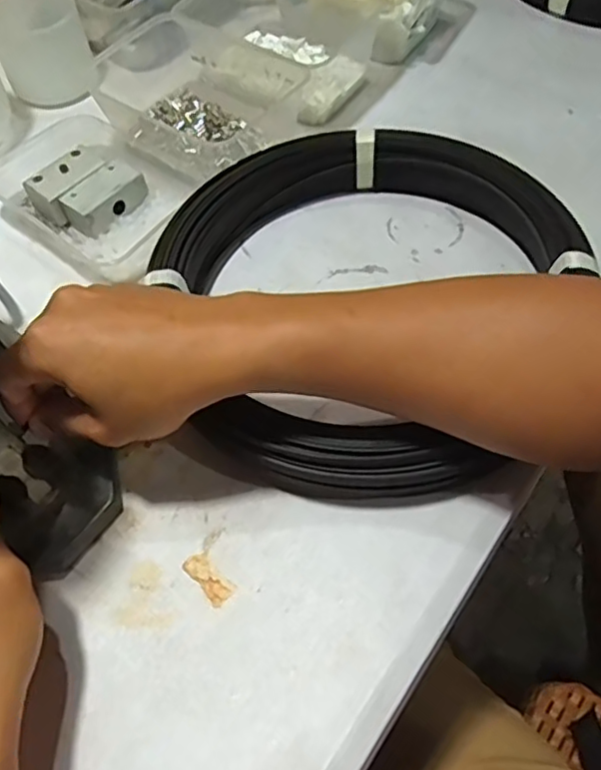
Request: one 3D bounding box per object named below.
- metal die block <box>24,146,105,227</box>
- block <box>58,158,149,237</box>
[{"bbox_3d":[-0.195,-0.167,0.523,0.034,0.034,0.064,30,64,21],"label":"metal die block"},{"bbox_3d":[-0.161,-0.155,0.515,0.037,0.029,0.063,33,65,23],"label":"block"}]

